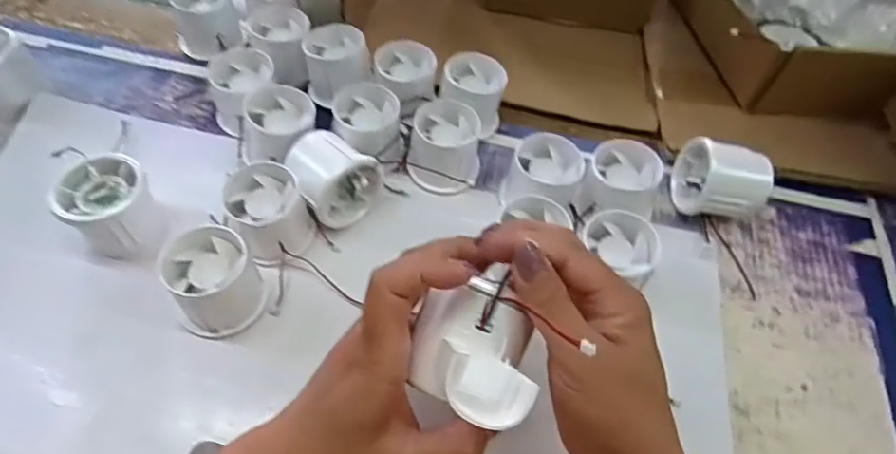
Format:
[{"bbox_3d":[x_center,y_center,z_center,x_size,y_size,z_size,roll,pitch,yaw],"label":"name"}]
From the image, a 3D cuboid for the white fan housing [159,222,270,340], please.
[{"bbox_3d":[-0.150,0.036,0.345,0.056,0.048,0.057,-29,63,-21],"label":"white fan housing"}]

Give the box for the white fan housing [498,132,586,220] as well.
[{"bbox_3d":[0.073,-0.036,0.411,0.057,0.045,0.055,21,57,9],"label":"white fan housing"}]

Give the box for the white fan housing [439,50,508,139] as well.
[{"bbox_3d":[0.020,-0.107,0.446,0.051,0.054,0.048,18,57,8],"label":"white fan housing"}]

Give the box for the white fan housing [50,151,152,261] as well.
[{"bbox_3d":[-0.230,-0.012,0.368,0.056,0.048,0.058,-38,67,-26],"label":"white fan housing"}]

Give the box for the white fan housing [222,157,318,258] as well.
[{"bbox_3d":[-0.124,-0.010,0.372,0.051,0.049,0.051,2,56,-3],"label":"white fan housing"}]

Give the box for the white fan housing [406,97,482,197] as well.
[{"bbox_3d":[-0.003,-0.063,0.422,0.057,0.046,0.059,2,56,-3],"label":"white fan housing"}]

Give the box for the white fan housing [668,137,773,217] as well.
[{"bbox_3d":[0.210,-0.039,0.413,0.053,0.059,0.064,-4,57,-7],"label":"white fan housing"}]

